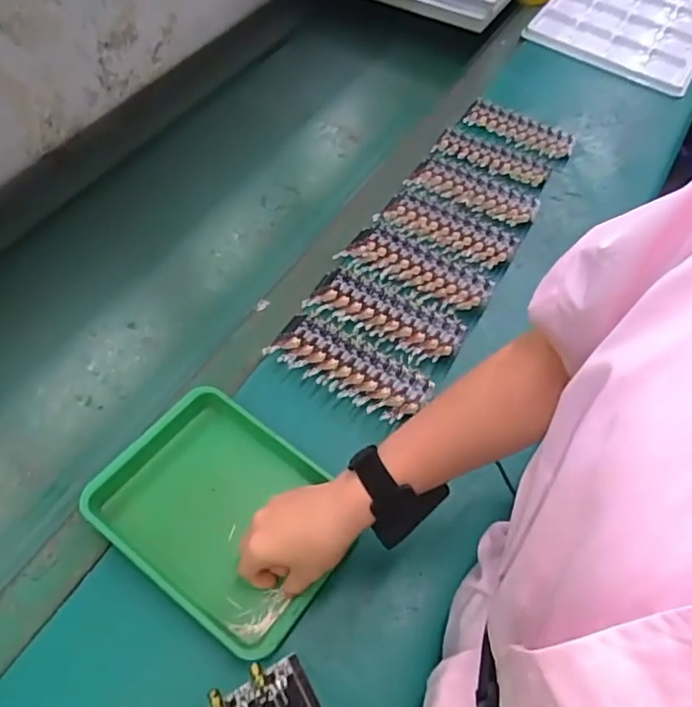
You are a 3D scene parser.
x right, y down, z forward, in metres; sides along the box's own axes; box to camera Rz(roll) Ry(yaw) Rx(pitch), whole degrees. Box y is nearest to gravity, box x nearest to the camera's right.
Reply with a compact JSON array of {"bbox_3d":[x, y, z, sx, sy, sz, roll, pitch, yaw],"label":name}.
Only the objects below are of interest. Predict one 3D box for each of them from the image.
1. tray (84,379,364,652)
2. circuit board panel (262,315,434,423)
[{"bbox_3d":[-0.112,0.139,0.532,0.211,0.042,0.169,30,61,22],"label":"tray"},{"bbox_3d":[0.004,0.010,0.608,0.171,0.019,0.068,27,61,14],"label":"circuit board panel"}]

